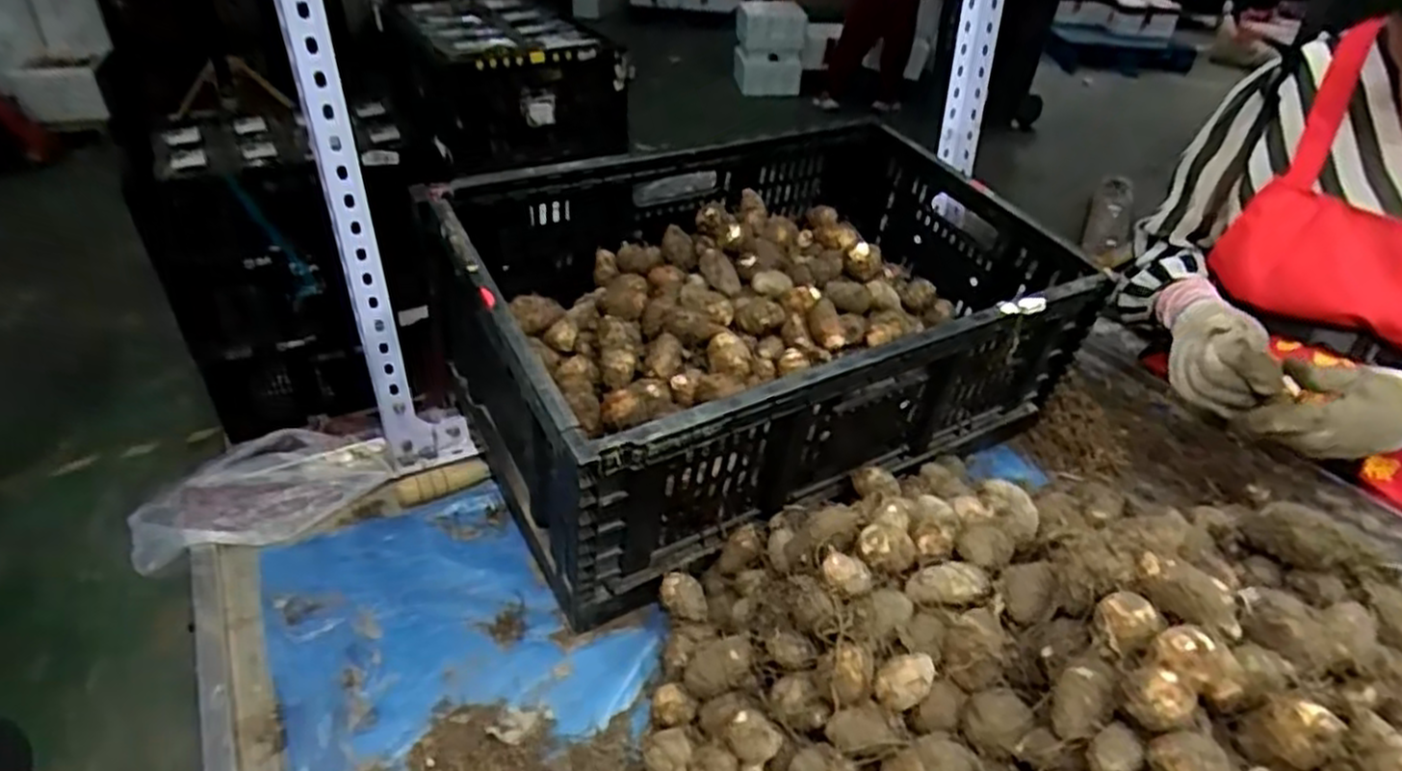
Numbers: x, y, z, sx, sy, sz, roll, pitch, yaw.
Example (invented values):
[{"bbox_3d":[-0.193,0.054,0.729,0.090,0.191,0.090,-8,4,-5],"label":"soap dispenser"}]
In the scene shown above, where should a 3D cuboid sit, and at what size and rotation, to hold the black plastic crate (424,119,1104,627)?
[{"bbox_3d":[0.059,-0.070,0.863,0.612,0.277,0.451,-17,40,-25],"label":"black plastic crate"}]

